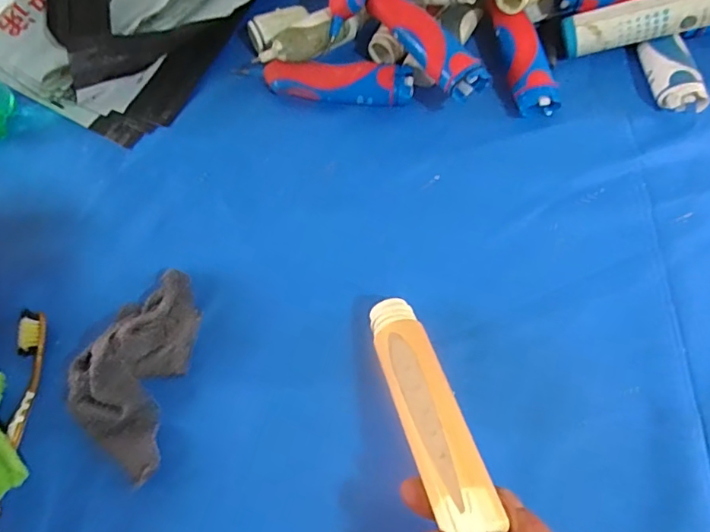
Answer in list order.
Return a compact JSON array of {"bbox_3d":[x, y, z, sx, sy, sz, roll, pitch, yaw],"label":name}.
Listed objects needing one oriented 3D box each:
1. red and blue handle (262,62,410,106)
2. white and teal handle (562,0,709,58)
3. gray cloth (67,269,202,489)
[{"bbox_3d":[-0.014,-0.158,0.454,0.126,0.028,0.028,5,67,3],"label":"red and blue handle"},{"bbox_3d":[0.255,-0.213,0.446,0.143,0.025,0.031,-9,66,15],"label":"white and teal handle"},{"bbox_3d":[-0.150,0.064,0.350,0.069,0.043,0.139,8,67,4],"label":"gray cloth"}]

